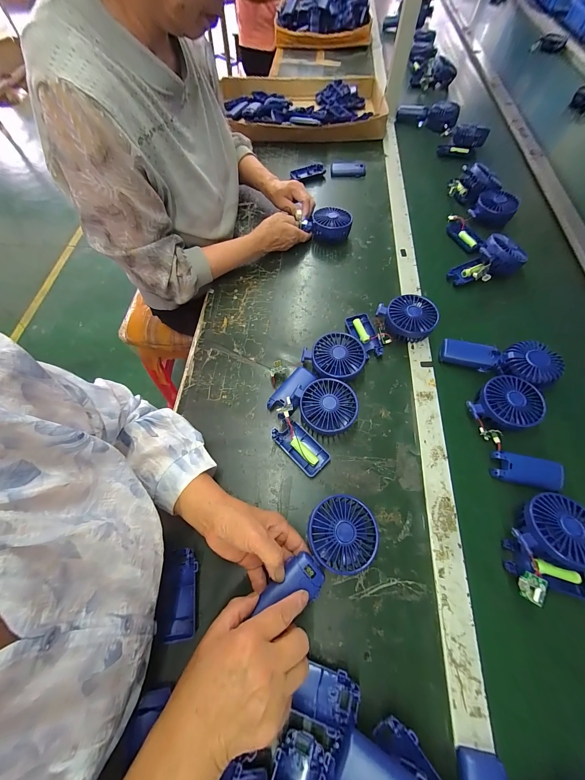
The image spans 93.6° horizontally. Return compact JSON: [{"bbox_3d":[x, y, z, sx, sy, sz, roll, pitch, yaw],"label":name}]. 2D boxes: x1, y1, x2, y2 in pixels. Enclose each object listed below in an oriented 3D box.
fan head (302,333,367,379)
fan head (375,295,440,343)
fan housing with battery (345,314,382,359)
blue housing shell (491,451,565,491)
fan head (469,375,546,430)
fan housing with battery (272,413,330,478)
[{"bbox_3d":[0.077,-0.053,0.479,0.091,0.043,0.087,-1,65,2],"label":"fan head"},{"bbox_3d":[0.213,-0.128,0.503,0.090,0.047,0.084,-1,65,2],"label":"fan head"},{"bbox_3d":[0.135,-0.101,0.517,0.044,0.017,0.093,-14,65,-4],"label":"fan housing with battery"},{"bbox_3d":[0.347,0.121,0.410,0.089,0.022,0.042,11,66,7],"label":"blue housing shell"},{"bbox_3d":[0.344,0.024,0.443,0.099,0.043,0.082,-38,69,-14],"label":"fan head"},{"bbox_3d":[0.008,0.085,0.430,0.044,0.014,0.104,-42,70,-16],"label":"fan housing with battery"}]

